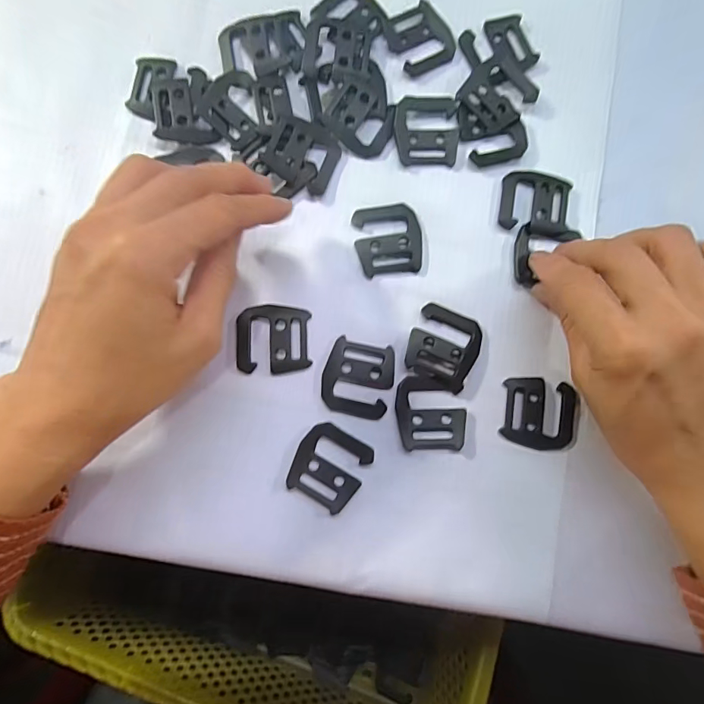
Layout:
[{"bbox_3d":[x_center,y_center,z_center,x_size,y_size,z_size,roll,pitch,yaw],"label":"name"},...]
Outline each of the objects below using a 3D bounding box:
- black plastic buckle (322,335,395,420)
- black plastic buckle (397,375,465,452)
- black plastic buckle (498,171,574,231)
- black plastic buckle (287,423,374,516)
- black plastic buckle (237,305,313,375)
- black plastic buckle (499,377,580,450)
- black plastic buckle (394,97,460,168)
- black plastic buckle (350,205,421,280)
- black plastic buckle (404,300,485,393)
[{"bbox_3d":[0.003,0.014,0.233,0.036,0.004,0.039,13,82,0],"label":"black plastic buckle"},{"bbox_3d":[0.042,0.032,0.233,0.035,0.005,0.038,0,82,-2],"label":"black plastic buckle"},{"bbox_3d":[0.103,-0.085,0.248,0.038,0.005,0.033,6,82,-1],"label":"black plastic buckle"},{"bbox_3d":[-0.012,0.059,0.228,0.036,0.004,0.038,29,82,2],"label":"black plastic buckle"},{"bbox_3d":[-0.042,-0.007,0.234,0.038,0.004,0.036,-2,82,-2],"label":"black plastic buckle"},{"bbox_3d":[0.101,0.033,0.236,0.041,0.004,0.036,9,82,-1],"label":"black plastic buckle"},{"bbox_3d":[0.042,-0.124,0.249,0.036,0.006,0.037,-1,82,-2],"label":"black plastic buckle"},{"bbox_3d":[0.020,-0.062,0.243,0.036,0.004,0.039,-8,83,-3],"label":"black plastic buckle"},{"bbox_3d":[0.049,-0.003,0.236,0.037,0.006,0.040,26,82,2],"label":"black plastic buckle"}]

